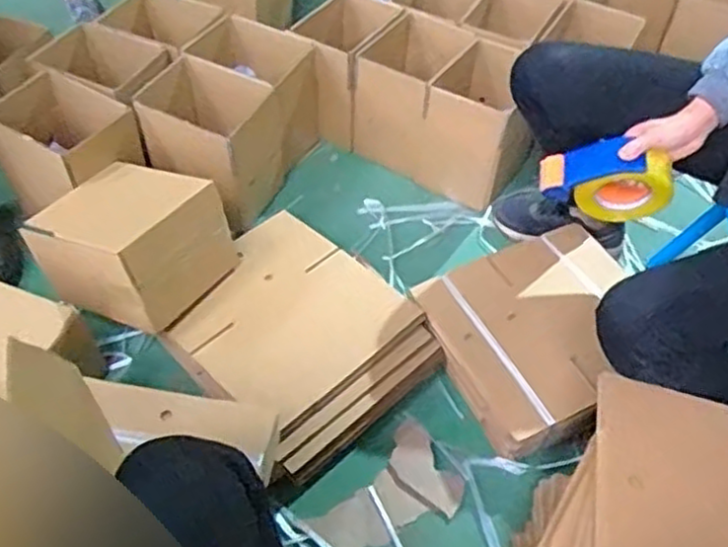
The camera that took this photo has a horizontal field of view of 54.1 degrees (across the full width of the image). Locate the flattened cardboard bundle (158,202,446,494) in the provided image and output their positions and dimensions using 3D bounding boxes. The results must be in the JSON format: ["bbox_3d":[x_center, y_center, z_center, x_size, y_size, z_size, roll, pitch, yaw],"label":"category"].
[{"bbox_3d":[-0.111,0.096,1.145,0.329,0.082,0.396,-34,59,-27],"label":"flattened cardboard bundle"}]

